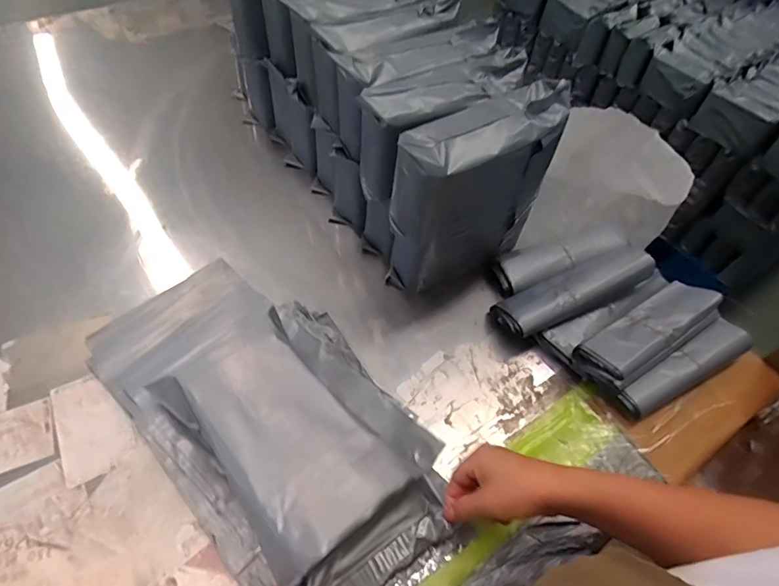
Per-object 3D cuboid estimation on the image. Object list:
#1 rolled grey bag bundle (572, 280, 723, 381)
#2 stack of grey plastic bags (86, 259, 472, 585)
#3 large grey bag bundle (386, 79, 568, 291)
[{"bbox_3d":[0.320,0.043,0.599,0.182,0.051,0.064,-26,62,-21],"label":"rolled grey bag bundle"},{"bbox_3d":[-0.133,0.118,0.536,0.238,0.095,0.461,-37,66,-26],"label":"stack of grey plastic bags"},{"bbox_3d":[0.097,-0.114,0.615,0.195,0.241,0.086,-27,62,-21],"label":"large grey bag bundle"}]

